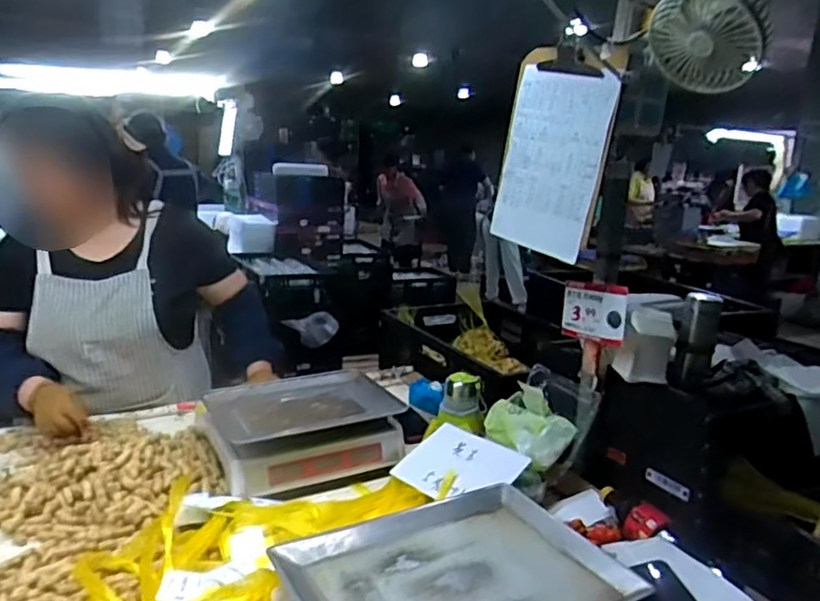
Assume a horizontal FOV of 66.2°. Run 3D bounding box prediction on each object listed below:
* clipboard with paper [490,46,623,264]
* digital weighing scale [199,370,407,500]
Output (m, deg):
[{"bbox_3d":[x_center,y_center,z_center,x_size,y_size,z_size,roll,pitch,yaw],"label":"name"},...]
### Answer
[{"bbox_3d":[0.228,-0.238,1.019,0.014,0.315,0.231,1,13,-33],"label":"clipboard with paper"},{"bbox_3d":[-0.205,0.239,1.196,0.351,0.100,0.288,-2,14,-26],"label":"digital weighing scale"}]

